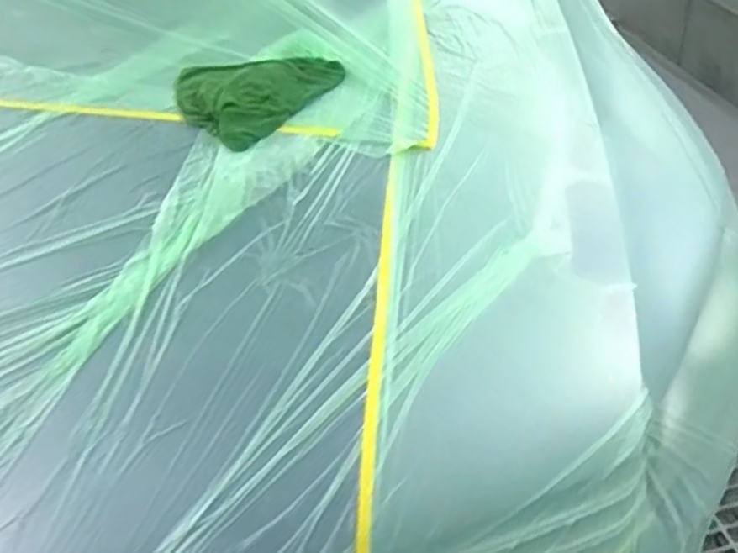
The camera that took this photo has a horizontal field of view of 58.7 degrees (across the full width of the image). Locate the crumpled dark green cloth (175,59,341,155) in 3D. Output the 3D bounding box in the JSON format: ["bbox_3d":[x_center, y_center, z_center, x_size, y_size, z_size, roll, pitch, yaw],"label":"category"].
[{"bbox_3d":[-0.168,-0.291,0.975,0.152,0.031,0.243,41,64,13],"label":"crumpled dark green cloth"}]

